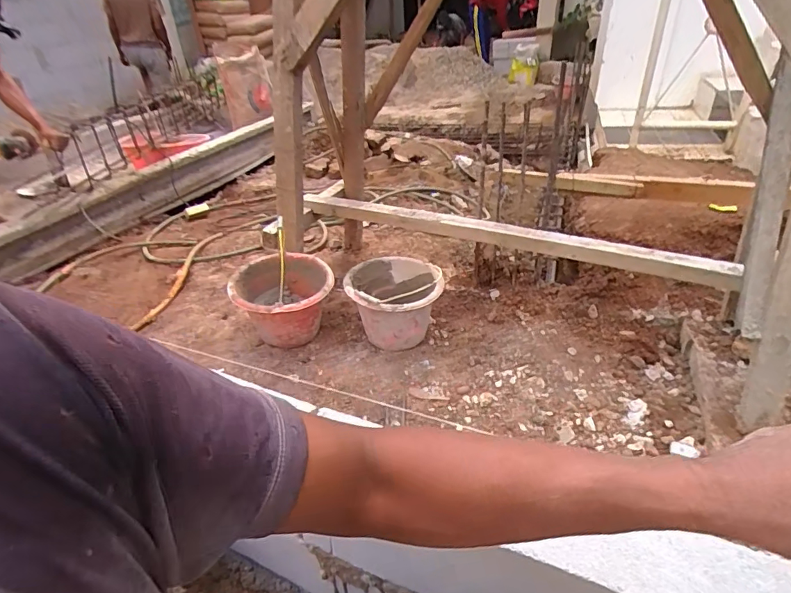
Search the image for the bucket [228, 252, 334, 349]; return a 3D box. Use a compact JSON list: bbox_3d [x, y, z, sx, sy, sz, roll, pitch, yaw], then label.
[{"bbox_3d":[-0.339,0.026,1.486,0.302,0.204,0.304,-7,34,-5],"label":"bucket"}]

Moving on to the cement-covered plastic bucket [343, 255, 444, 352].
[{"bbox_3d":[-0.004,0.022,1.446,0.262,0.250,0.296,-11,34,-11],"label":"cement-covered plastic bucket"}]

